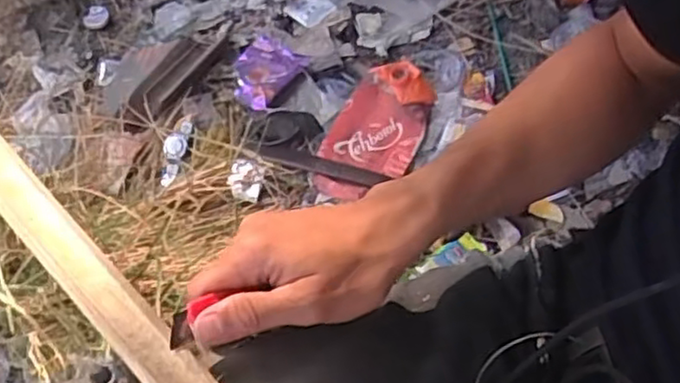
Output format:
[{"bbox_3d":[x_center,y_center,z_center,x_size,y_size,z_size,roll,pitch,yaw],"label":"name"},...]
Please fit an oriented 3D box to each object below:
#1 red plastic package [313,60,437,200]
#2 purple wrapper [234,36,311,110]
[{"bbox_3d":[0.052,-0.086,0.973,0.120,0.037,0.218,28,85,10],"label":"red plastic package"},{"bbox_3d":[-0.122,-0.187,1.051,0.100,0.022,0.125,31,65,14],"label":"purple wrapper"}]

